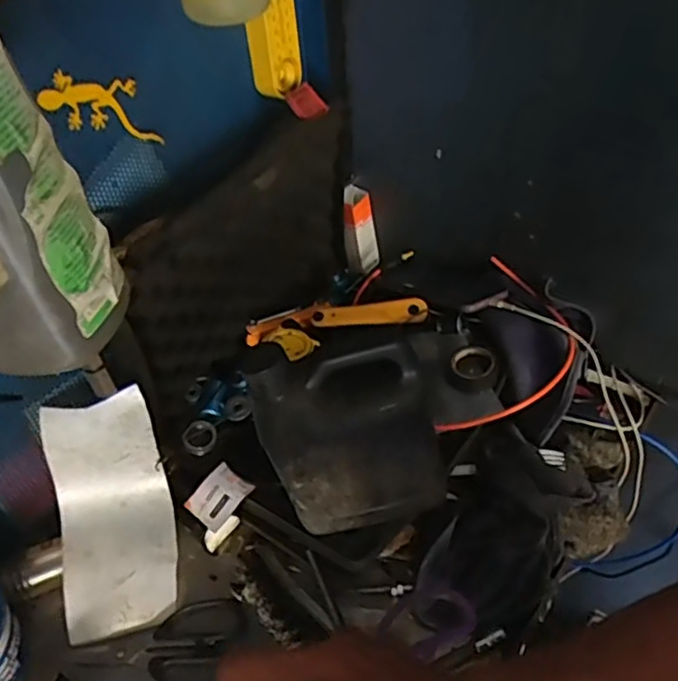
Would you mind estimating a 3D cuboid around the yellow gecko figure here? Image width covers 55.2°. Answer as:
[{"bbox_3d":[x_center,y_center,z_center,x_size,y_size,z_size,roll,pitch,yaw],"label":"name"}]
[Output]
[{"bbox_3d":[-0.187,-0.190,0.525,0.014,0.048,0.105,34,19,32],"label":"yellow gecko figure"}]

